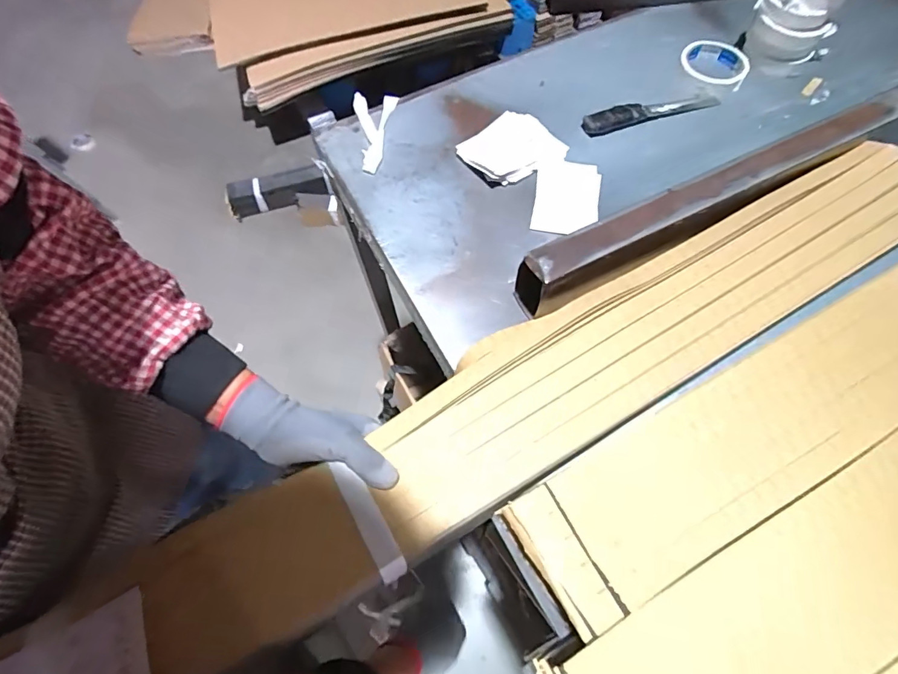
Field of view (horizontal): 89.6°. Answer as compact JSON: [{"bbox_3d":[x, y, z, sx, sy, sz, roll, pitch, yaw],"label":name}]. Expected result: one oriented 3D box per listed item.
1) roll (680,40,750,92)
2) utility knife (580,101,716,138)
[{"bbox_3d":[0.402,-0.413,0.690,0.097,0.020,0.099,-1,64,1],"label":"roll"},{"bbox_3d":[0.281,-0.313,0.631,0.193,0.016,0.032,-14,64,-5],"label":"utility knife"}]

